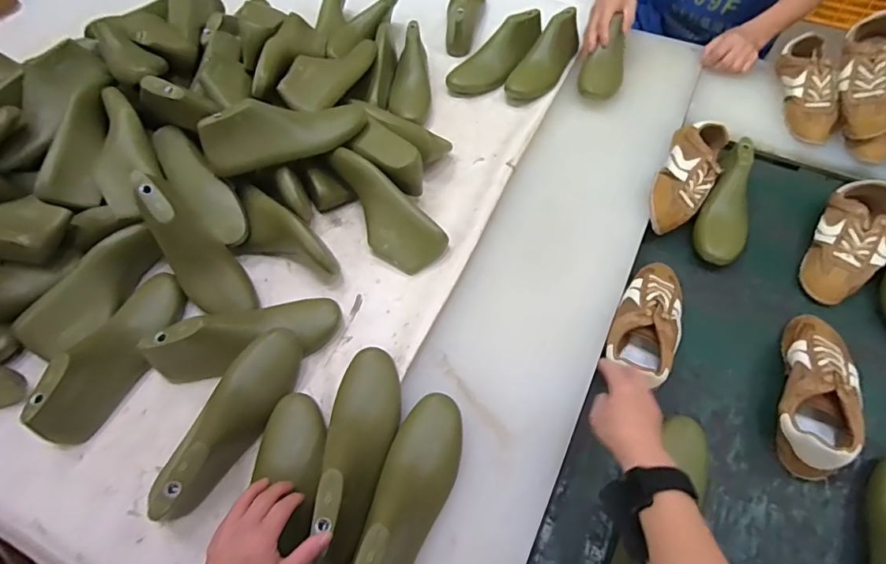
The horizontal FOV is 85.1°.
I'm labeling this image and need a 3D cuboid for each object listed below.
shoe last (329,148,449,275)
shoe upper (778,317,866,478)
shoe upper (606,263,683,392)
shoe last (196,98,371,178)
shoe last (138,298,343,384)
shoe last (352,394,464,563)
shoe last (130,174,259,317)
[{"bbox_3d":[-0.101,-0.122,0.755,0.089,0.067,0.245,-36,83,-21],"label":"shoe last"},{"bbox_3d":[0.500,0.141,0.647,0.086,0.080,0.233,20,63,12],"label":"shoe upper"},{"bbox_3d":[0.296,0.050,0.690,0.089,0.057,0.220,20,57,11],"label":"shoe upper"},{"bbox_3d":[-0.237,-0.232,0.737,0.251,0.079,0.075,-23,60,-10],"label":"shoe last"},{"bbox_3d":[-0.266,0.066,0.646,0.248,0.074,0.081,-19,59,-9],"label":"shoe last"},{"bbox_3d":[-0.037,0.240,0.534,0.082,0.089,0.247,13,60,10],"label":"shoe last"},{"bbox_3d":[-0.356,-0.048,0.679,0.080,0.225,0.072,-38,23,-22],"label":"shoe last"}]

